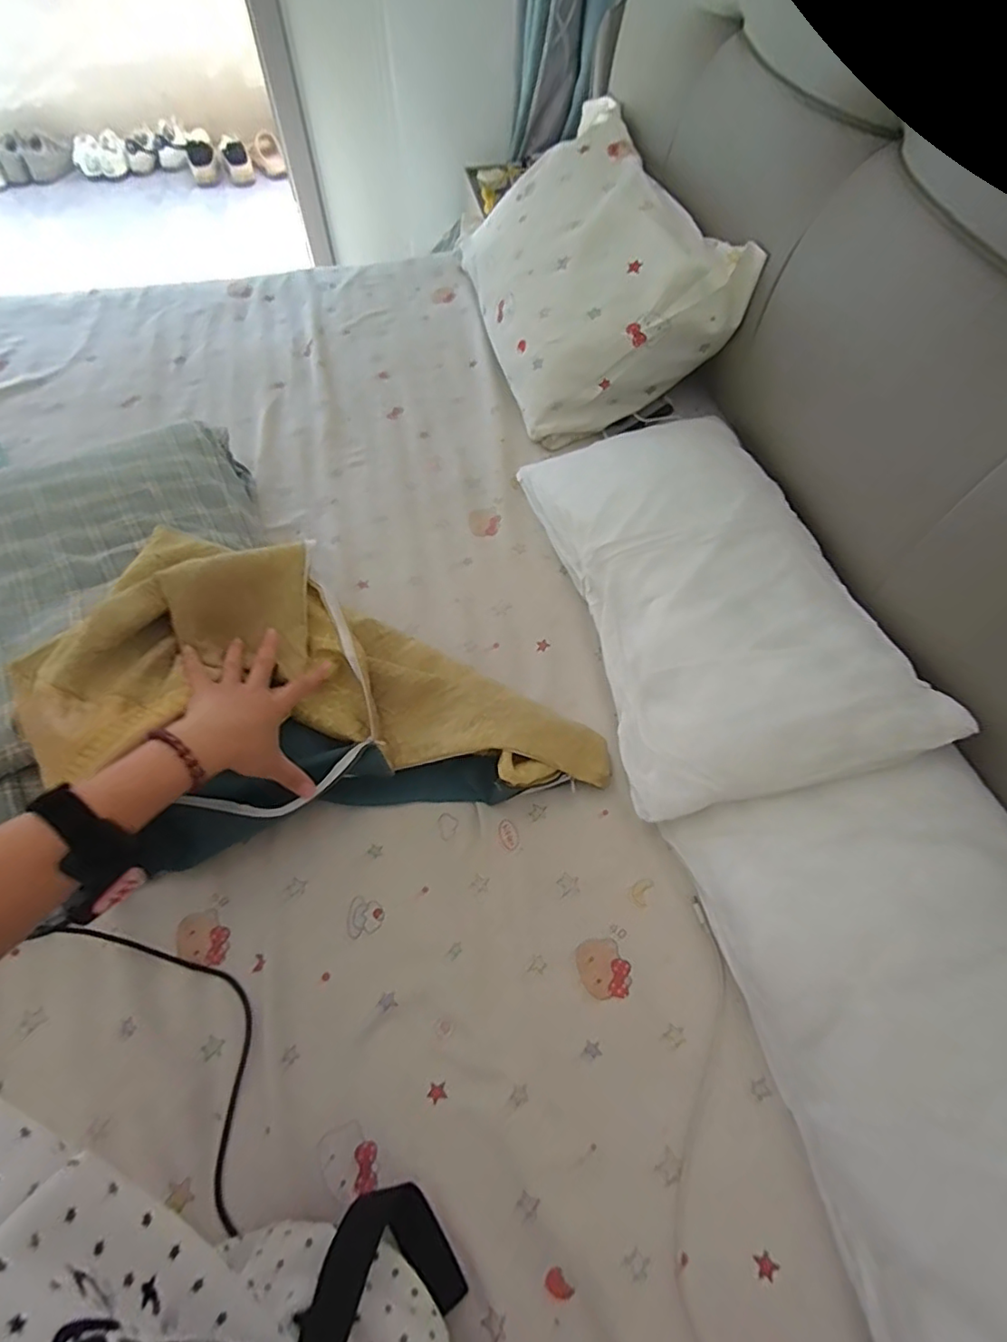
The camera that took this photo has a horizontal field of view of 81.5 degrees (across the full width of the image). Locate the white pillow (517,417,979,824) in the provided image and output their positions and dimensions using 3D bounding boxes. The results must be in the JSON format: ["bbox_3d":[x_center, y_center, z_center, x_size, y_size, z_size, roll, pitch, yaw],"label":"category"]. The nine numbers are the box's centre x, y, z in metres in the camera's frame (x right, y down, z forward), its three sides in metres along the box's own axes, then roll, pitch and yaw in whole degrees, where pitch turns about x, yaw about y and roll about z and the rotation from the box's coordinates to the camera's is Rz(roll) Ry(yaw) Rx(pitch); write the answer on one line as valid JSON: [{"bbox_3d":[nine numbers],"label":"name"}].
[{"bbox_3d":[0.219,-0.111,0.678,0.305,0.068,0.530,-20,59,9],"label":"white pillow"}]

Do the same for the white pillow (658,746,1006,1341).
[{"bbox_3d":[0.360,0.331,0.443,0.277,0.092,0.512,-10,62,-5],"label":"white pillow"}]

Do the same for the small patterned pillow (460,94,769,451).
[{"bbox_3d":[0.114,-0.633,0.913,0.346,0.134,0.516,-32,68,24],"label":"small patterned pillow"}]

